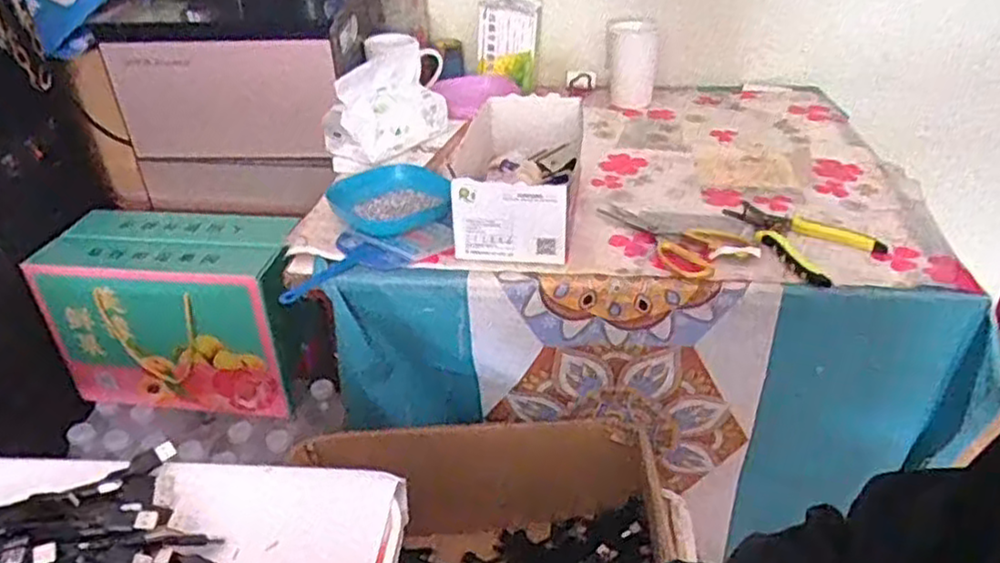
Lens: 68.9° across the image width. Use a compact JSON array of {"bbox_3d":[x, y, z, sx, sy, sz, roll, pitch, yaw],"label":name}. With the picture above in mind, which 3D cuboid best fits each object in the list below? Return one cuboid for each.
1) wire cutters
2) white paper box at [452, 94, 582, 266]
[{"bbox_3d":[0.327,-0.054,0.811,0.123,0.015,0.159,-23,40,-28],"label":"wire cutters"},{"bbox_3d":[0.029,-0.133,0.875,0.122,0.094,0.263,4,35,8],"label":"white paper box"}]

